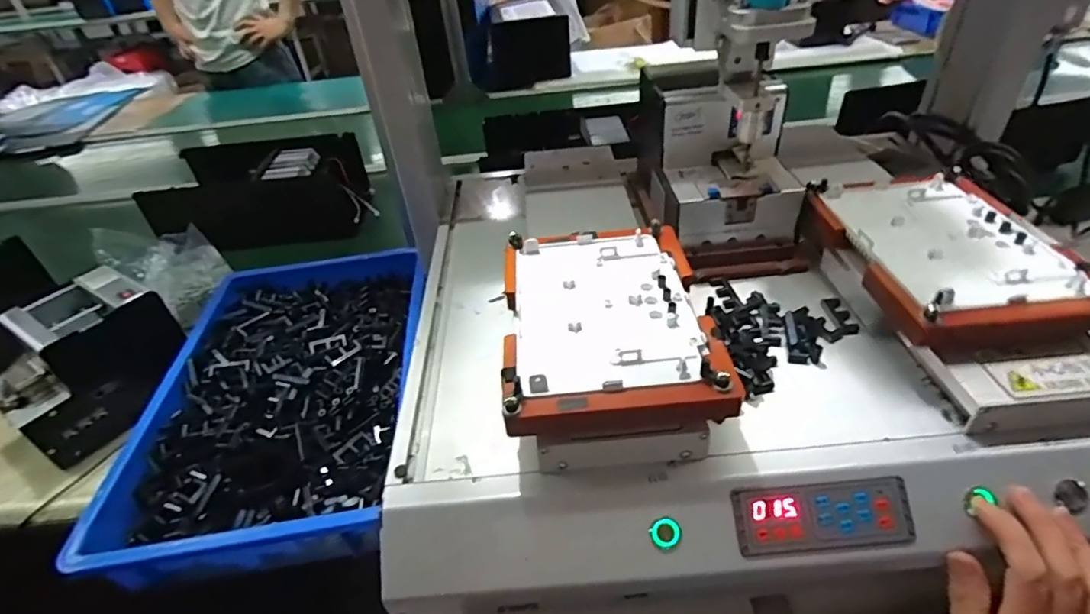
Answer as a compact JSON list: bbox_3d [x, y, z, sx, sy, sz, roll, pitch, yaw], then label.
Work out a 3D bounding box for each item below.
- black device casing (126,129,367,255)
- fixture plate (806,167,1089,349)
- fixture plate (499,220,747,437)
[{"bbox_3d":[-0.555,-0.221,1.104,0.372,0.163,0.171,-7,38,-1],"label":"black device casing"},{"bbox_3d":[0.346,-0.050,0.475,0.160,0.036,0.208,-6,38,0],"label":"fixture plate"},{"bbox_3d":[0.048,0.006,0.437,0.160,0.024,0.232,-6,38,0],"label":"fixture plate"}]

